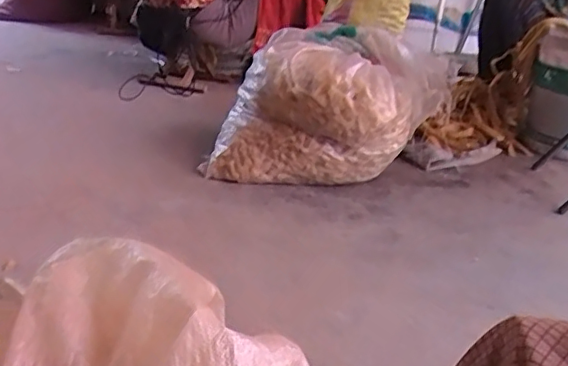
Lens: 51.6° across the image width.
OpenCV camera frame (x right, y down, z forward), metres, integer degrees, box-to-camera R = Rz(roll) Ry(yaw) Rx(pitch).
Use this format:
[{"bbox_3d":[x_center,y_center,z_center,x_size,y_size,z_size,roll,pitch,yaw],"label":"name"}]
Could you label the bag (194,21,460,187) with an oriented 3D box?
[{"bbox_3d":[0.115,-0.194,1.482,0.563,0.311,0.365,5,22,4],"label":"bag"}]

